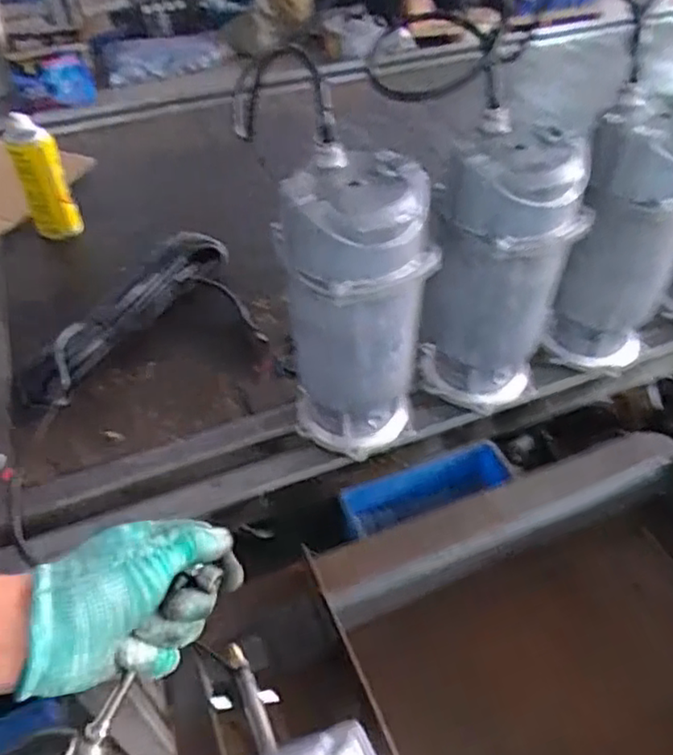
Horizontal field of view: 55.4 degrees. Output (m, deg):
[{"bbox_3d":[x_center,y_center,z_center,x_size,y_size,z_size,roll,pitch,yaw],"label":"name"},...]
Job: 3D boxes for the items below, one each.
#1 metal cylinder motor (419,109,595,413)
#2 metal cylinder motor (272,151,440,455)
[{"bbox_3d":[0.167,-0.103,0.676,0.128,0.293,0.114,-8,45,-6],"label":"metal cylinder motor"},{"bbox_3d":[0.015,-0.058,0.634,0.132,0.292,0.118,34,55,31],"label":"metal cylinder motor"}]

